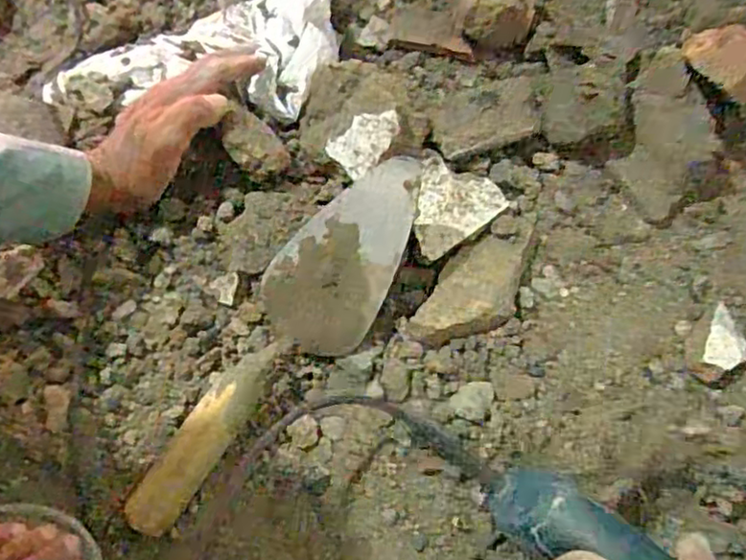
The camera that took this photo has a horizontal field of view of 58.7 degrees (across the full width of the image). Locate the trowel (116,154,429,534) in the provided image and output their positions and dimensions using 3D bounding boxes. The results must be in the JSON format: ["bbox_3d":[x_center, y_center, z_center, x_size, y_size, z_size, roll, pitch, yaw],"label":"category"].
[{"bbox_3d":[-0.069,0.043,0.475,0.085,0.049,0.312,36,84,17],"label":"trowel"}]

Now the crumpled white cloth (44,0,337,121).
[{"bbox_3d":[-0.144,-0.204,0.597,0.292,0.070,0.166,-20,65,-10],"label":"crumpled white cloth"}]

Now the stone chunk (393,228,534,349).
[{"bbox_3d":[0.083,0.007,0.515,0.057,0.021,0.132,33,69,21],"label":"stone chunk"}]

